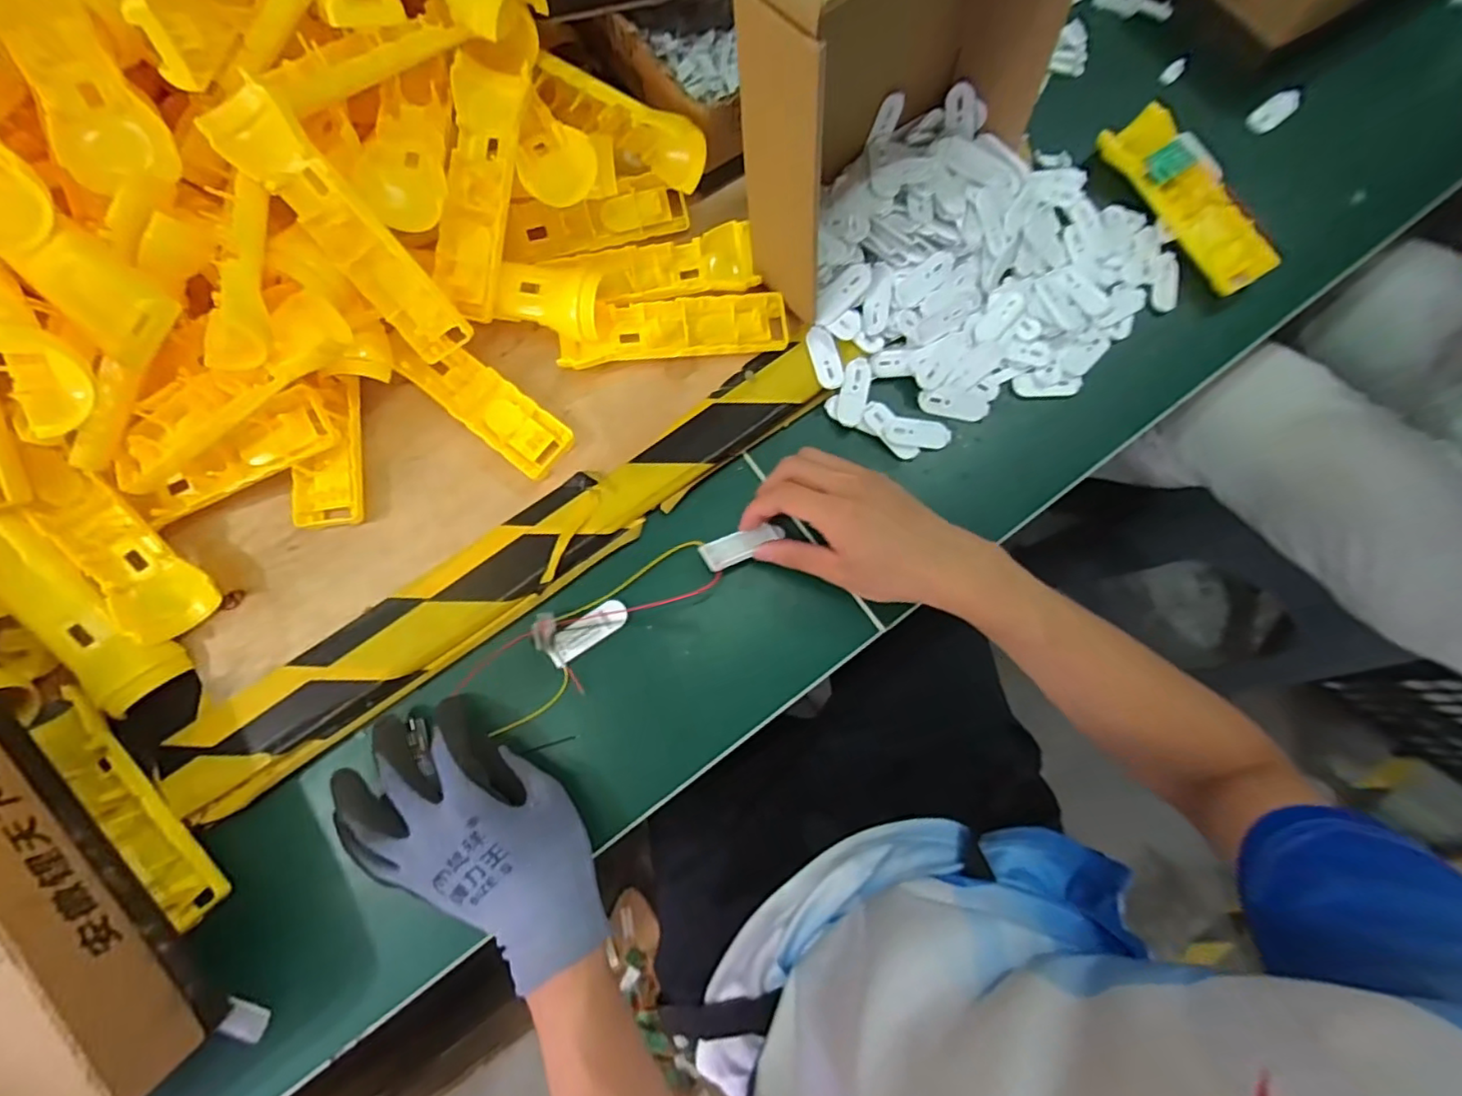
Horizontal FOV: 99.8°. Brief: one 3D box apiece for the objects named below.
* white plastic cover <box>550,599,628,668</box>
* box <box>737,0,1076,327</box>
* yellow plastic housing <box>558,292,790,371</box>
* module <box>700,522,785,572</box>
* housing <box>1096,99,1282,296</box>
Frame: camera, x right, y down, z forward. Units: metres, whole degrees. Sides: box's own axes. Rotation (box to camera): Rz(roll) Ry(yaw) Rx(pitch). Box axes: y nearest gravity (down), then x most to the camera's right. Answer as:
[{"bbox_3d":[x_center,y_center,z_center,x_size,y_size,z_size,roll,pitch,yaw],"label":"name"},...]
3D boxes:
[{"bbox_3d":[-0.096,0.055,0.412,0.056,0.004,0.022,-35,80,-8],"label":"white plastic cover"},{"bbox_3d":[0.106,-0.273,0.377,0.207,0.191,0.082,-38,81,-9],"label":"box"},{"bbox_3d":[-0.041,-0.153,0.438,0.160,0.019,0.043,-8,77,-3],"label":"yellow plastic housing"},{"bbox_3d":[0.009,-0.003,0.417,0.059,0.008,0.021,-23,78,-13],"label":"module"},{"bbox_3d":[0.343,-0.264,0.463,0.038,0.027,0.156,-25,79,-6],"label":"housing"}]

